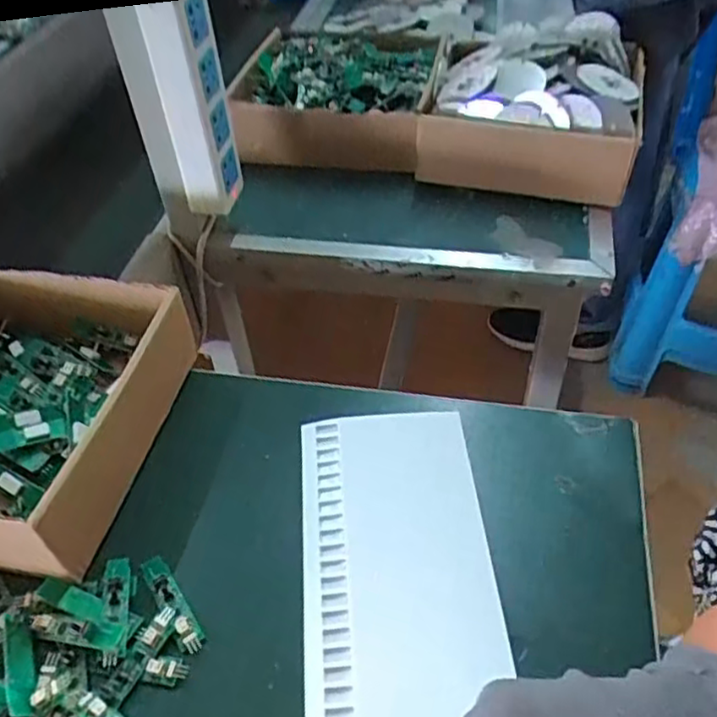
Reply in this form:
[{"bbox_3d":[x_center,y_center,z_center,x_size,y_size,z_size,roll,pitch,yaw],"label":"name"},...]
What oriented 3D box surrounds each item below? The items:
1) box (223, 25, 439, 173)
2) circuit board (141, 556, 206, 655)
[{"bbox_3d":[-0.020,-0.280,0.730,0.202,0.074,0.180,9,48,12],"label":"box"},{"bbox_3d":[-0.106,0.138,0.384,0.013,0.005,0.064,-29,52,-22],"label":"circuit board"}]

